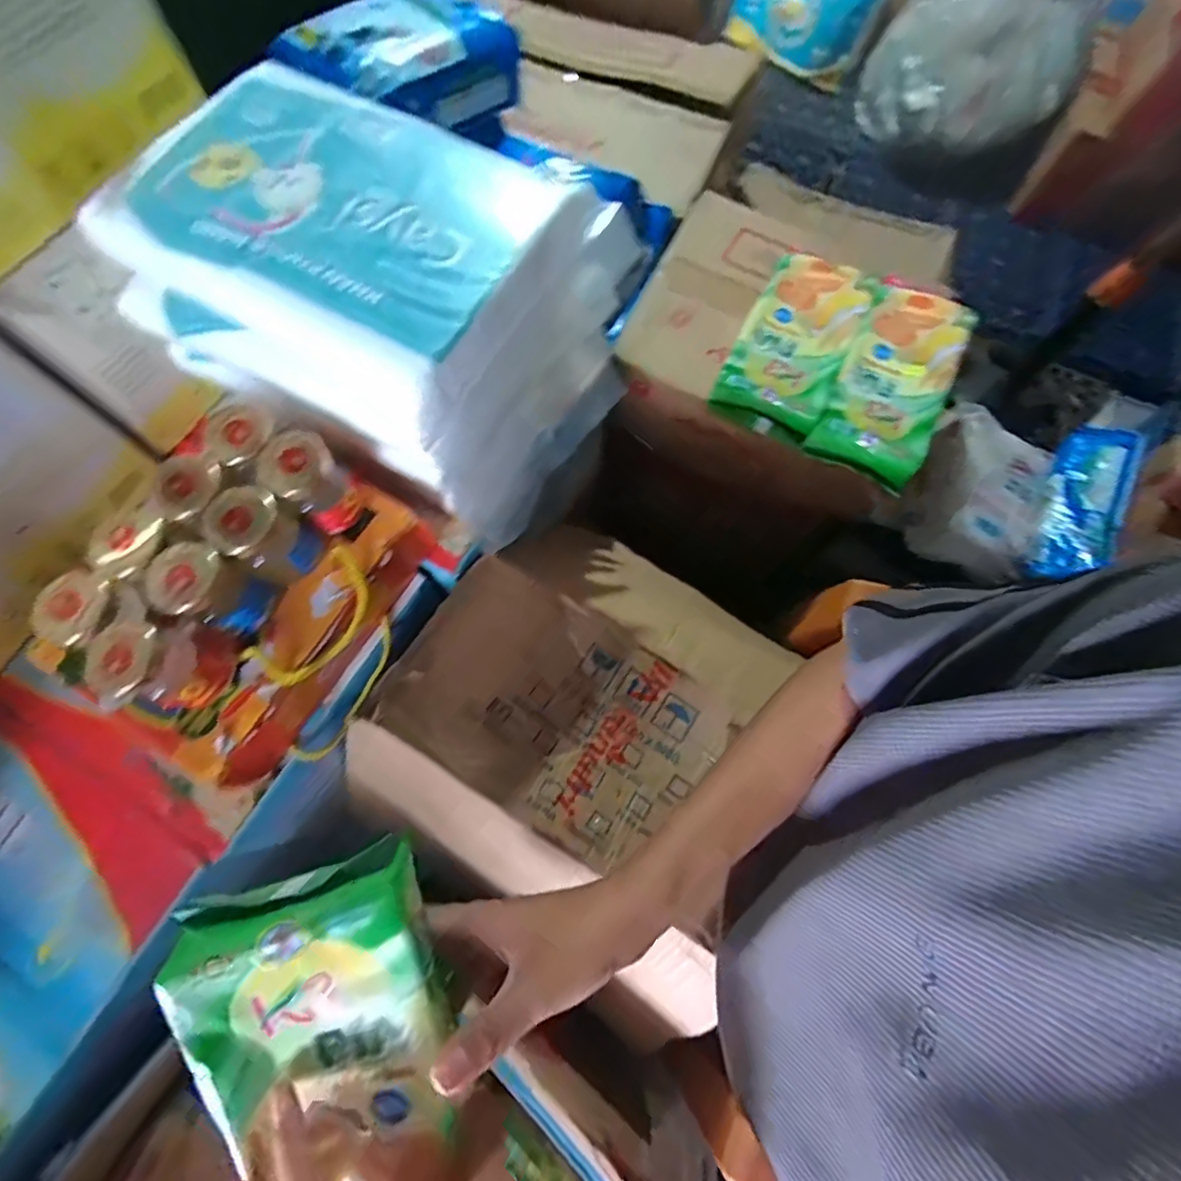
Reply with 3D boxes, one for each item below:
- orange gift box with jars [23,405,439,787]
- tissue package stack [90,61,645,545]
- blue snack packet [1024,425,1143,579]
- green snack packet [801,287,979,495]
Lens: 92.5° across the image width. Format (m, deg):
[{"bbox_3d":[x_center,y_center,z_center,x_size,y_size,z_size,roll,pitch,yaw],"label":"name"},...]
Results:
[{"bbox_3d":[-0.259,0.009,0.439,0.160,0.140,0.249,28,74,8],"label":"orange gift box with jars"},{"bbox_3d":[-0.163,-0.236,0.468,0.323,0.193,0.236,29,74,8],"label":"tissue package stack"},{"bbox_3d":[0.575,-0.099,0.657,0.077,0.025,0.197,8,69,46],"label":"blue snack packet"},{"bbox_3d":[0.321,-0.219,0.598,0.112,0.039,0.213,28,74,8],"label":"green snack packet"}]

